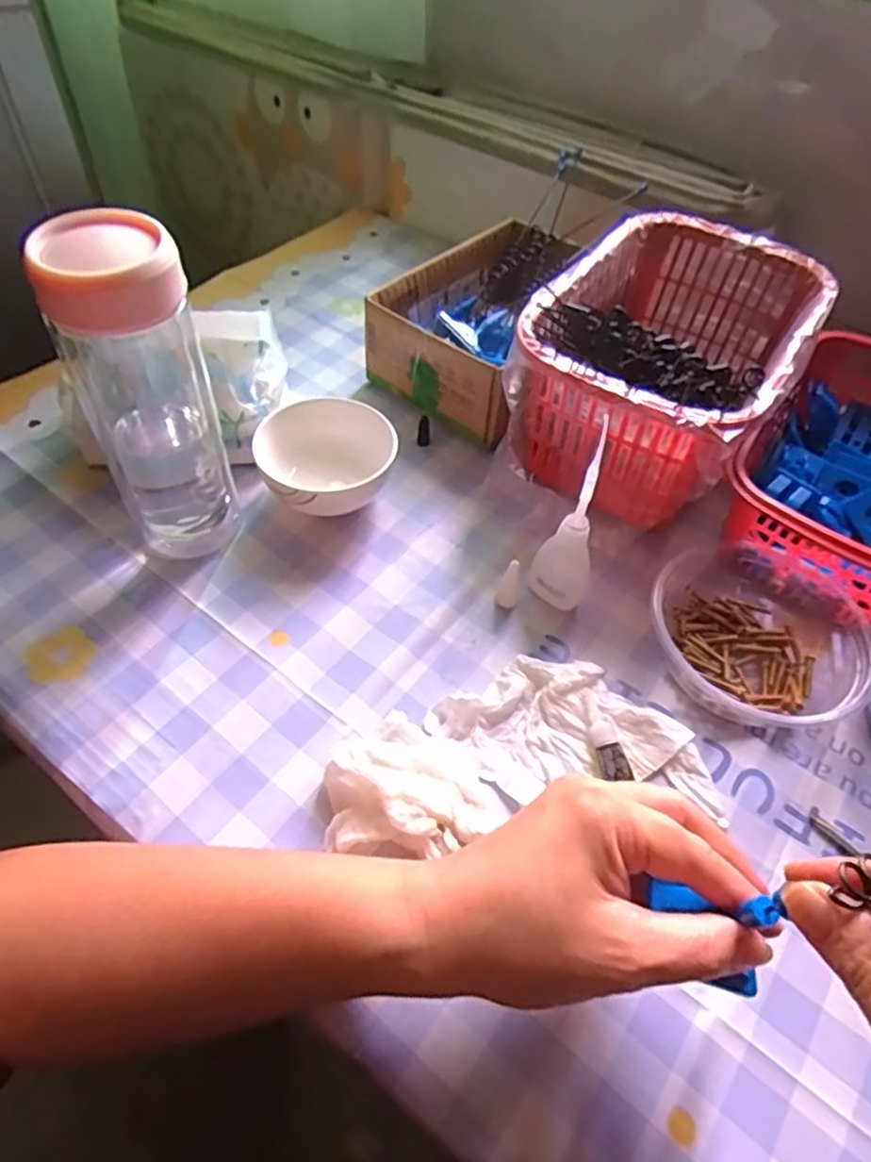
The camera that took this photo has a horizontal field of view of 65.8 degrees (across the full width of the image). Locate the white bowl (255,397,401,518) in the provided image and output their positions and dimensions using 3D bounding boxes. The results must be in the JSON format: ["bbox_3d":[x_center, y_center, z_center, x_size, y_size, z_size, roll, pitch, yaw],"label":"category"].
[{"bbox_3d":[-0.070,-0.073,0.442,0.086,0.052,0.081,1,53,-2],"label":"white bowl"}]

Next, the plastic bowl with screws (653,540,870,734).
[{"bbox_3d":[0.182,0.029,0.387,0.127,0.037,0.114,38,60,23],"label":"plastic bowl with screws"}]

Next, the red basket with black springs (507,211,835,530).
[{"bbox_3d":[0.157,-0.145,0.471,0.154,0.111,0.227,26,56,16],"label":"red basket with black springs"}]

